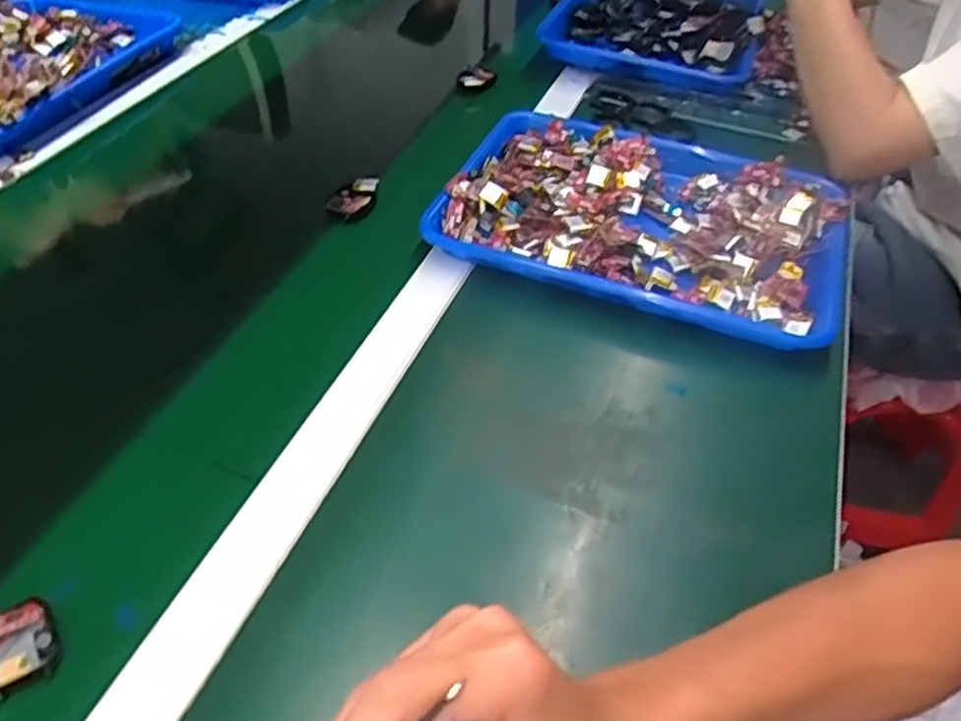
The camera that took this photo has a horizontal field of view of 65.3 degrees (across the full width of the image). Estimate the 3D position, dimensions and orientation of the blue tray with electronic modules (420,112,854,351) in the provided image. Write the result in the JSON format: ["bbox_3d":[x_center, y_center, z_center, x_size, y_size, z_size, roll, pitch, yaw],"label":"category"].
[{"bbox_3d":[0.143,-0.130,0.665,0.336,0.042,0.243,15,46,14],"label":"blue tray with electronic modules"}]

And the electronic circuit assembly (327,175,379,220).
[{"bbox_3d":[-0.114,-0.151,0.688,0.034,0.016,0.052,27,49,21],"label":"electronic circuit assembly"}]

